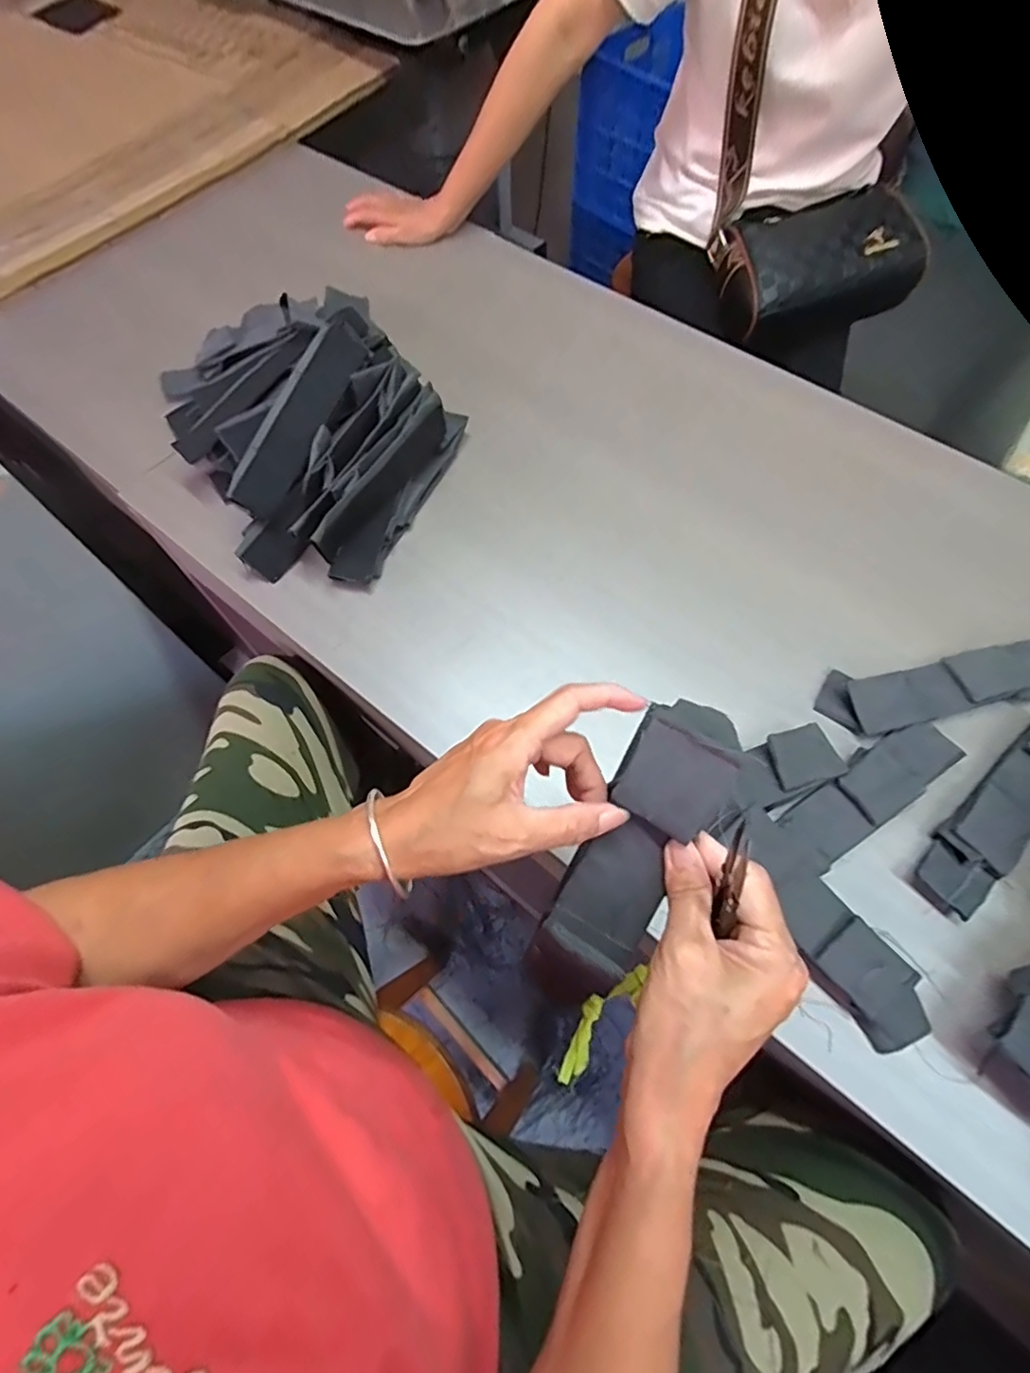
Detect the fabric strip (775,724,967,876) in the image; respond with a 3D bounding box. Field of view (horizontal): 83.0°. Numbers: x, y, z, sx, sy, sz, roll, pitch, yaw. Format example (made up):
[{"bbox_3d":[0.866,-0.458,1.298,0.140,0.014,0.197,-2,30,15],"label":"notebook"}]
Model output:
[{"bbox_3d":[0.271,0.079,0.444,0.157,0.011,0.047,-31,69,-13],"label":"fabric strip"}]

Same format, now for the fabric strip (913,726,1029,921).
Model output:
[{"bbox_3d":[0.370,0.090,0.433,0.194,0.025,0.049,-39,71,-16],"label":"fabric strip"}]

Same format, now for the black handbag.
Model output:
[{"bbox_3d":[0.378,-0.546,0.740,0.225,0.100,0.135,-14,66,-6],"label":"black handbag"}]

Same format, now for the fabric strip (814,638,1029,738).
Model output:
[{"bbox_3d":[0.360,-0.002,0.479,0.206,0.012,0.054,-10,65,-4],"label":"fabric strip"}]

